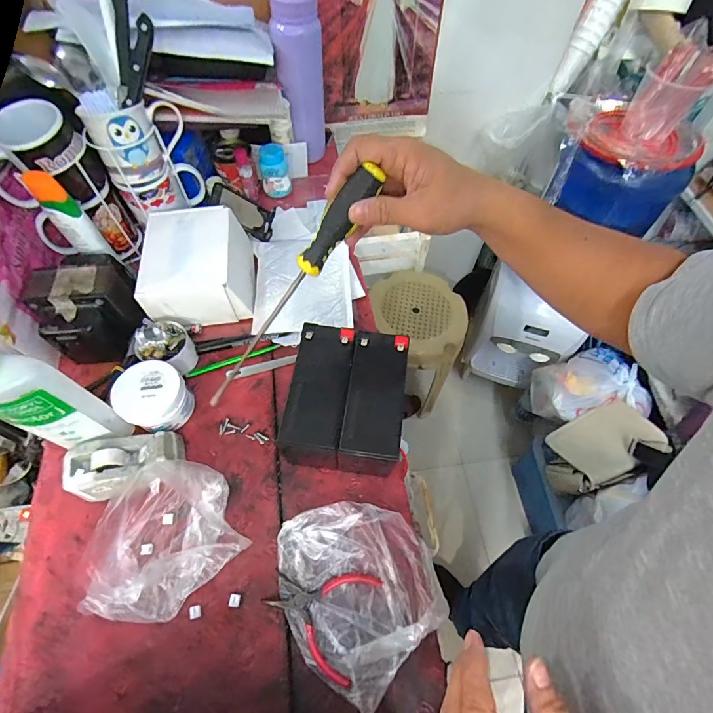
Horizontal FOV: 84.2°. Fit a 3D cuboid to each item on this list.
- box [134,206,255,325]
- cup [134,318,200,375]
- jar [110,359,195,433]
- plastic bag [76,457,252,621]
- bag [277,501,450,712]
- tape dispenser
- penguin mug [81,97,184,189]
[{"bbox_3d":[-0.225,-0.130,0.571,0.139,0.081,0.164,-7,61,-6],"label":"box"},{"bbox_3d":[-0.248,-0.011,0.518,0.063,0.068,0.067,1,61,-1],"label":"cup"},{"bbox_3d":[-0.249,0.052,0.491,0.073,0.060,0.075,1,61,-1],"label":"jar"},{"bbox_3d":[-0.214,0.191,0.419,0.161,0.055,0.147,-23,64,-14],"label":"plastic bag"},{"bbox_3d":[-0.003,0.235,0.418,0.173,0.028,0.158,39,67,18],"label":"bag"},{"bbox_3d":[-0.267,0.122,0.459,0.119,0.050,0.063,-19,63,-12],"label":"tape dispenser"},{"bbox_3d":[-0.290,-0.291,0.533,0.114,0.084,0.071,-17,63,-11],"label":"penguin mug"}]

